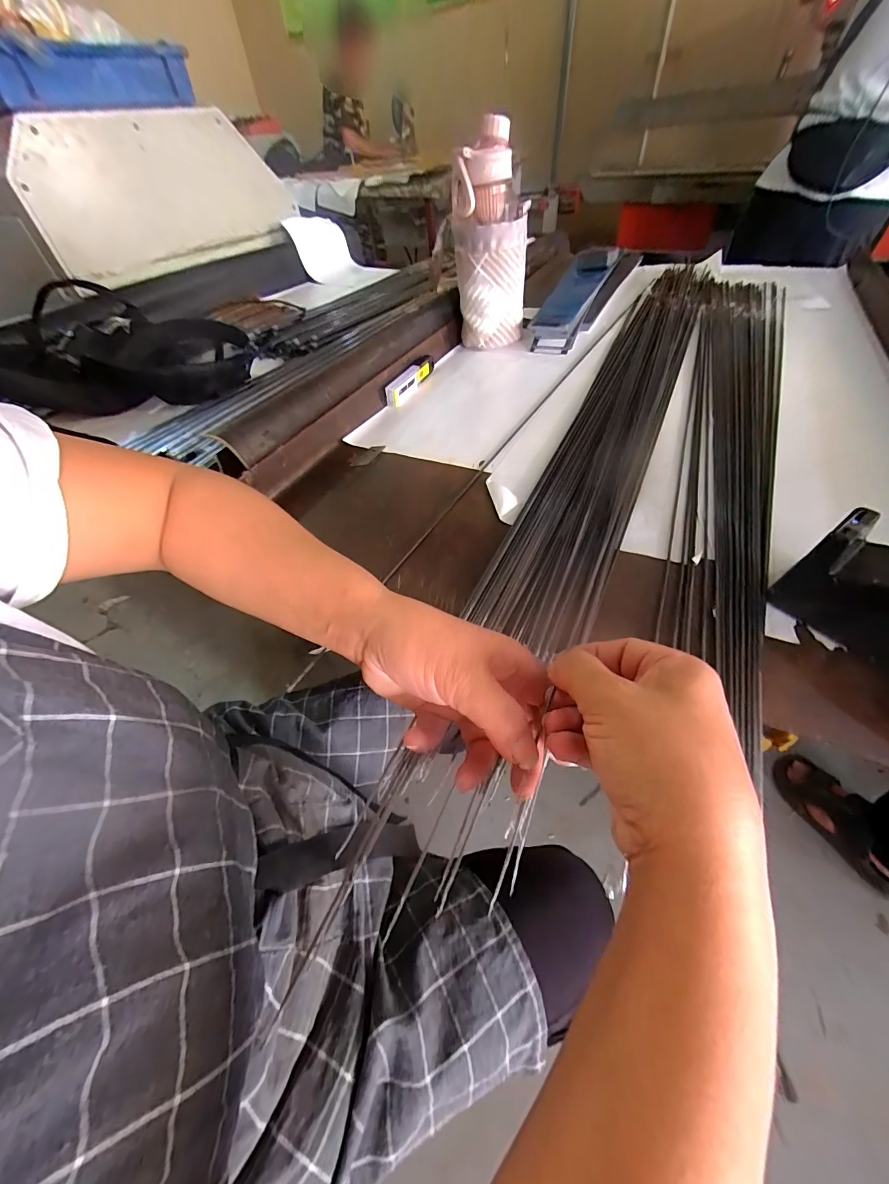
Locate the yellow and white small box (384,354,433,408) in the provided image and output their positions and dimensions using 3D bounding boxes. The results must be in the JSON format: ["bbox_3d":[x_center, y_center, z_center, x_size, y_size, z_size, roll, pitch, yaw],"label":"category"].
[{"bbox_3d":[-0.047,-0.306,0.580,0.018,0.028,0.129,18,54,18],"label":"yellow and white small box"}]

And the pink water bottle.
[{"bbox_3d":[0.066,-0.490,0.588,0.104,0.230,0.118,-3,51,2],"label":"pink water bottle"}]

